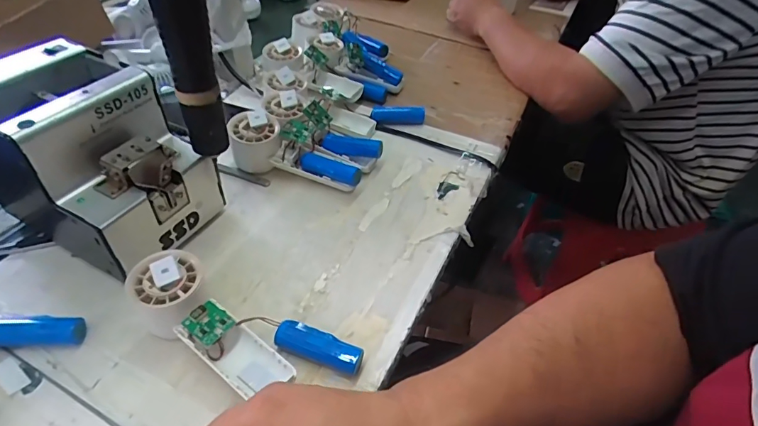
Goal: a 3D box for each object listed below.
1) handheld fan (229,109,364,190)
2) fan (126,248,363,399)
[{"bbox_3d":[-0.096,-0.072,0.513,0.162,0.055,0.054,12,45,7],"label":"handheld fan"},{"bbox_3d":[-0.114,0.098,0.356,0.195,0.052,0.068,24,46,0],"label":"fan"}]

